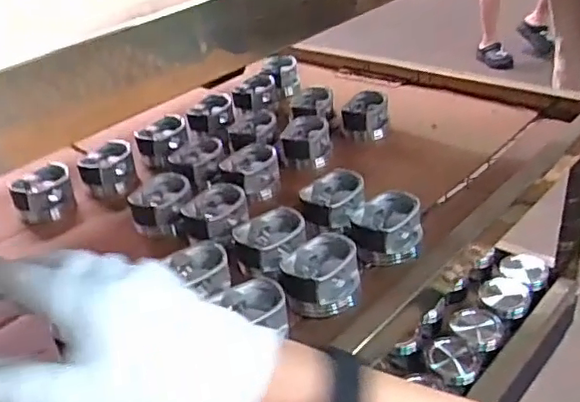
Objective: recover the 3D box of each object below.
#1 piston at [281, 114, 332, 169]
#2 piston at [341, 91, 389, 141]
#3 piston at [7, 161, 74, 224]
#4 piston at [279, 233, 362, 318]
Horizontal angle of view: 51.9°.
[{"bbox_3d":[0.023,-0.082,0.839,0.070,0.048,0.076,-4,32,4],"label":"piston"},{"bbox_3d":[0.112,-0.125,0.887,0.070,0.050,0.069,-2,33,9],"label":"piston"},{"bbox_3d":[-0.330,-0.012,0.799,0.074,0.057,0.074,-20,35,-20],"label":"piston"},{"bbox_3d":[0.031,0.072,0.593,0.075,0.053,0.082,-4,32,4],"label":"piston"}]

